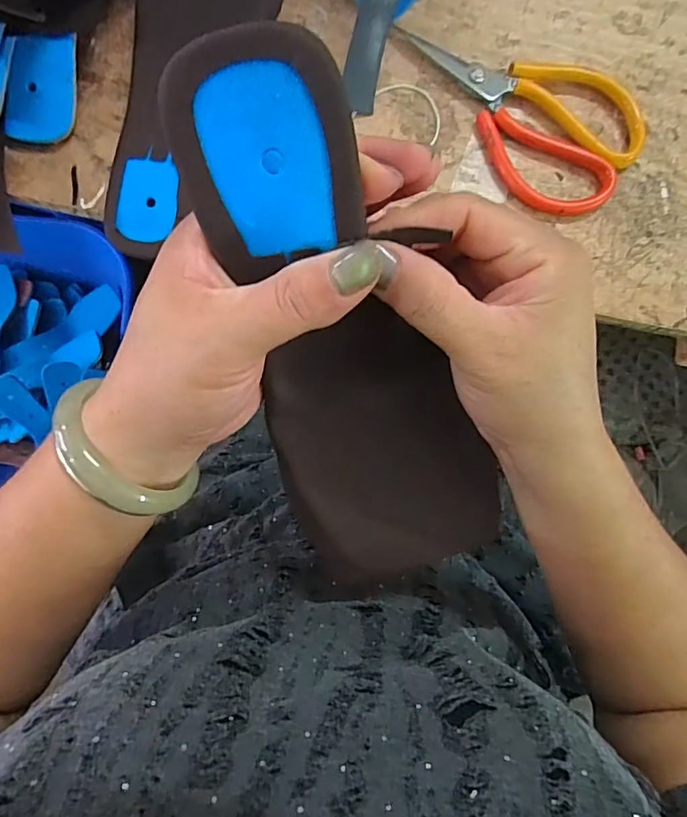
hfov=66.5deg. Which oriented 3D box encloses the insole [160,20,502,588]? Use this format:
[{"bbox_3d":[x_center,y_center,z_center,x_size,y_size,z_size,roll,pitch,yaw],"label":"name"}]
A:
[{"bbox_3d":[0.005,-0.010,0.224,0.090,0.042,0.254,-25,128,-5],"label":"insole"}]

